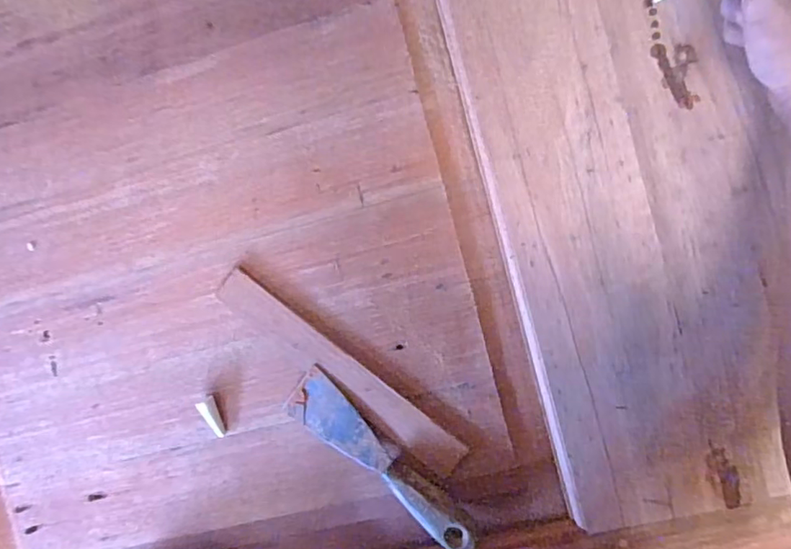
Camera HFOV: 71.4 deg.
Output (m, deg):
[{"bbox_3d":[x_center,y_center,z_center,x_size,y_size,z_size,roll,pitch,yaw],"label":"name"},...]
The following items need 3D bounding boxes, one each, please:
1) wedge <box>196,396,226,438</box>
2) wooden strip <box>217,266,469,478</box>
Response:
[{"bbox_3d":[-0.149,0.118,0.450,0.012,0.010,0.034,-25,89,9],"label":"wedge"},{"bbox_3d":[-0.045,0.077,0.435,0.230,0.009,0.033,38,97,5],"label":"wooden strip"}]

